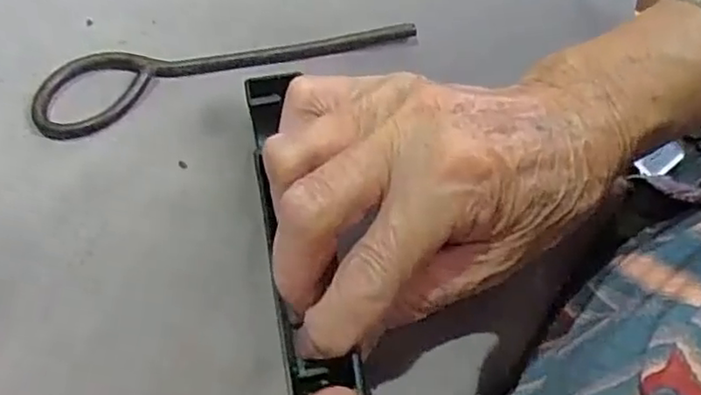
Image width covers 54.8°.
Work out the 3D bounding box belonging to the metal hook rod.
[{"bbox_3d":[-0.060,-0.066,0.317,0.174,0.008,0.038,-17,61,-10],"label":"metal hook rod"}]

